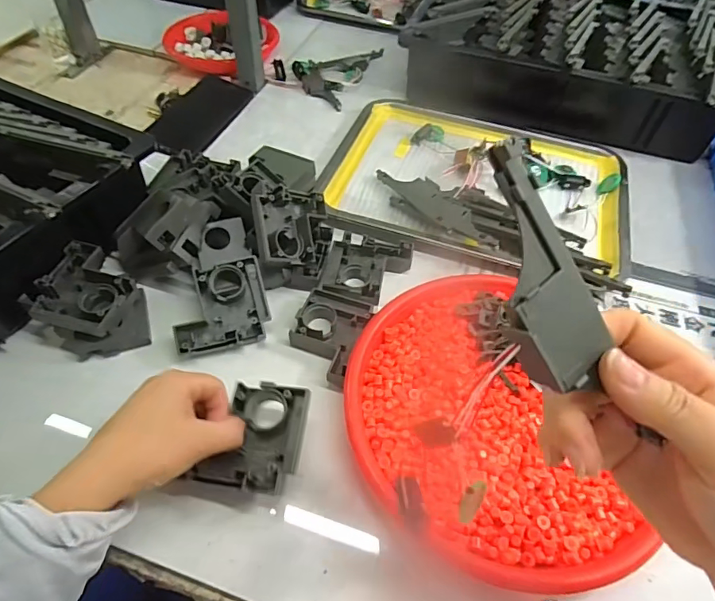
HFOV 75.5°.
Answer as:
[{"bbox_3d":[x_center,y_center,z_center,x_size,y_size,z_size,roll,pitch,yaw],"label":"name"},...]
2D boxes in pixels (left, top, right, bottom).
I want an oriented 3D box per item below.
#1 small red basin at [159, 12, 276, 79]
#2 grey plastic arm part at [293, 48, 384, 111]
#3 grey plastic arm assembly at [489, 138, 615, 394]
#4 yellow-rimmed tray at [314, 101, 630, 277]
[{"bbox_3d":[-0.219,-0.421,0.753,0.175,0.035,0.153,20,54,12],"label":"small red basin"},{"bbox_3d":[-0.034,-0.368,0.719,0.091,0.029,0.190,18,54,11],"label":"grey plastic arm part"},{"bbox_3d":[0.066,-0.012,0.163,0.035,0.008,0.088,-20,98,-17],"label":"grey plastic arm assembly"},{"bbox_3d":[0.145,-0.149,0.552,0.344,0.025,0.274,16,53,9],"label":"yellow-rimmed tray"}]

